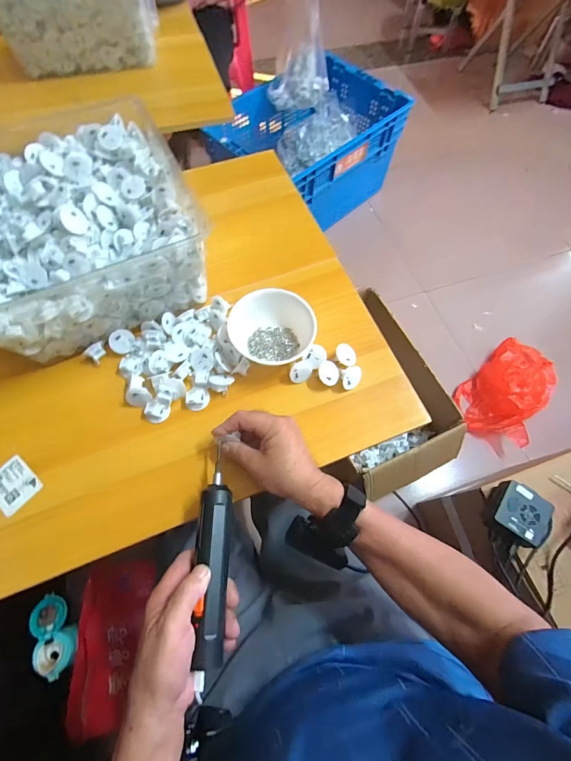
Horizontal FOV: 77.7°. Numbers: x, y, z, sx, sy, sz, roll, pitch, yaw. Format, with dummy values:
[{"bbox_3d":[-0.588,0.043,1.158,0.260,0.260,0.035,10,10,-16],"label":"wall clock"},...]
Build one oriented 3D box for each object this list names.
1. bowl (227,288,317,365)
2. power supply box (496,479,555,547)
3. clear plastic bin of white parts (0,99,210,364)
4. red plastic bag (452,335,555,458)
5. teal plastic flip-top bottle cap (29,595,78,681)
[{"bbox_3d":[-0.019,-0.077,0.509,0.117,0.057,0.104,-6,66,-4],"label":"bowl"},{"bbox_3d":[0.388,0.218,0.579,0.080,0.031,0.082,40,71,15],"label":"power supply box"},{"bbox_3d":[-0.280,-0.190,0.487,0.302,0.130,0.264,-27,69,-13],"label":"clear plastic bin of white parts"},{"bbox_3d":[0.639,0.029,1.006,0.301,0.144,0.203,-40,73,-17],"label":"red plastic bag"},{"bbox_3d":[-0.419,0.457,0.638,0.066,0.038,0.124,-5,65,-45],"label":"teal plastic flip-top bottle cap"}]

